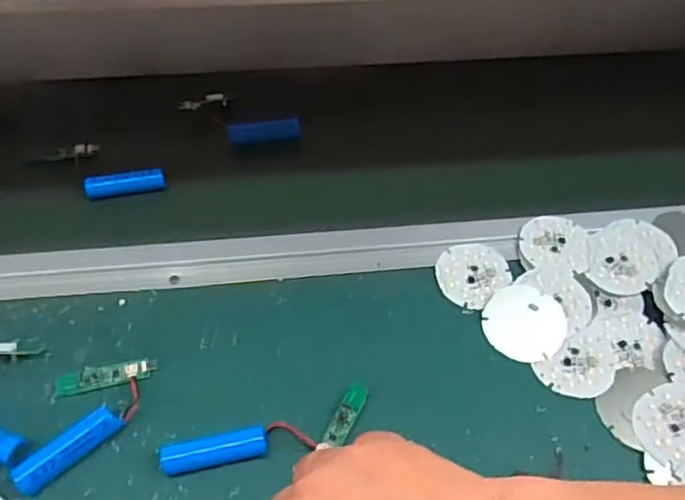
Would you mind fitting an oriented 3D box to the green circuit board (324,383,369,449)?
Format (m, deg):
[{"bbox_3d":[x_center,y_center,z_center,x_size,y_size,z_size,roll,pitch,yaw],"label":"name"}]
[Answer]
[{"bbox_3d":[0.004,0.111,0.418,0.014,0.007,0.046,23,56,13],"label":"green circuit board"}]

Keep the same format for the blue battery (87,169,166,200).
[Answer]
[{"bbox_3d":[-0.190,-0.058,0.534,0.066,0.015,0.016,-10,55,-10],"label":"blue battery"}]

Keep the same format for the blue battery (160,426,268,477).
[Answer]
[{"bbox_3d":[-0.083,0.131,0.396,0.066,0.018,0.019,-10,55,-10],"label":"blue battery"}]

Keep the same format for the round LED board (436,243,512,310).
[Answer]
[{"bbox_3d":[0.106,0.019,0.499,0.060,0.007,0.054,-33,62,-23],"label":"round LED board"}]

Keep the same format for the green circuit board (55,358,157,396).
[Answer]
[{"bbox_3d":[-0.167,0.089,0.429,0.068,0.008,0.017,-7,55,-8],"label":"green circuit board"}]

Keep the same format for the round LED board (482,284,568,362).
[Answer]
[{"bbox_3d":[0.140,0.054,0.468,0.060,0.007,0.061,1,54,-2],"label":"round LED board"}]

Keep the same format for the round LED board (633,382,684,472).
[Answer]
[{"bbox_3d":[0.231,0.119,0.414,0.061,0.004,0.058,-9,49,10],"label":"round LED board"}]

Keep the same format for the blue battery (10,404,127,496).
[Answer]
[{"bbox_3d":[-0.176,0.129,0.394,0.067,0.018,0.020,-38,64,-26],"label":"blue battery"}]

